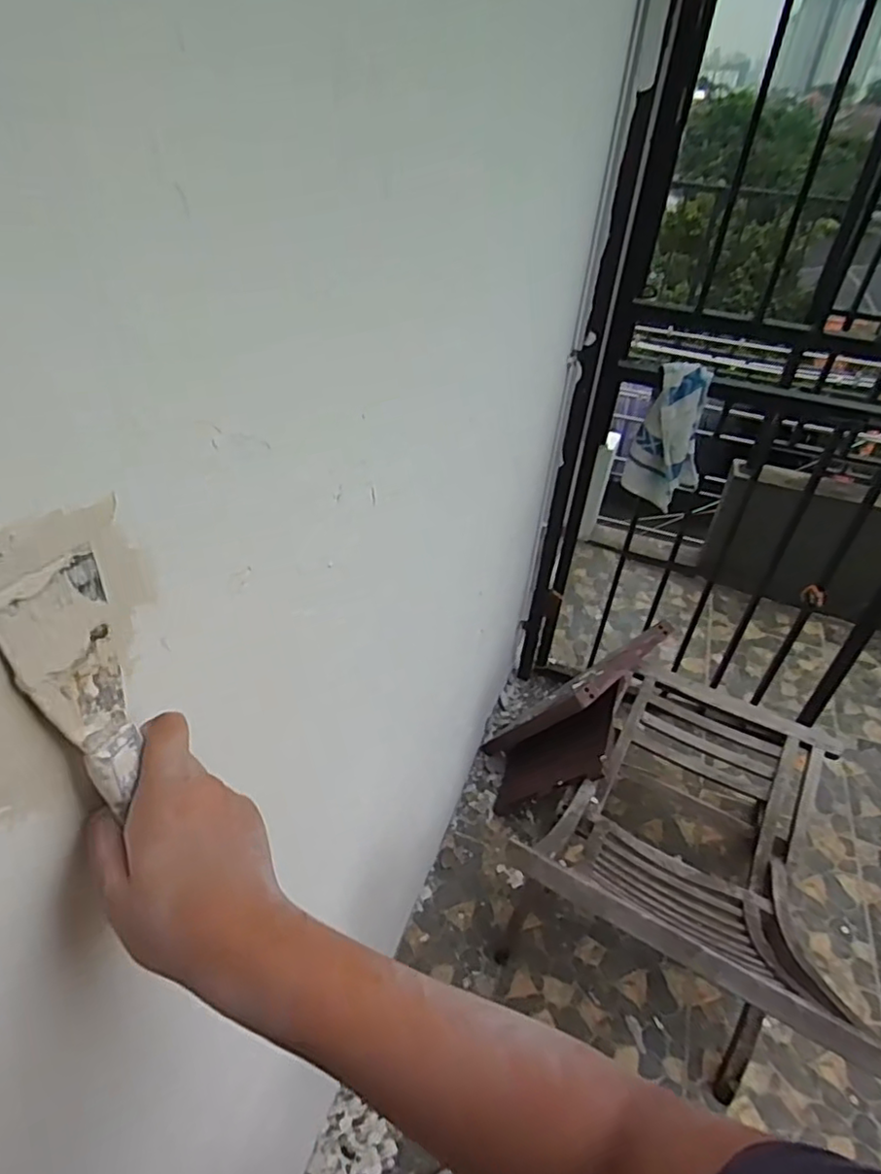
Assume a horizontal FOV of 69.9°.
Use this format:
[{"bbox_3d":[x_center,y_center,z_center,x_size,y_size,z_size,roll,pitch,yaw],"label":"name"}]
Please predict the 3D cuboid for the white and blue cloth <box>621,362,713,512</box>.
[{"bbox_3d":[0.551,-0.355,1.504,0.172,0.313,0.090,16,40,13],"label":"white and blue cloth"}]

